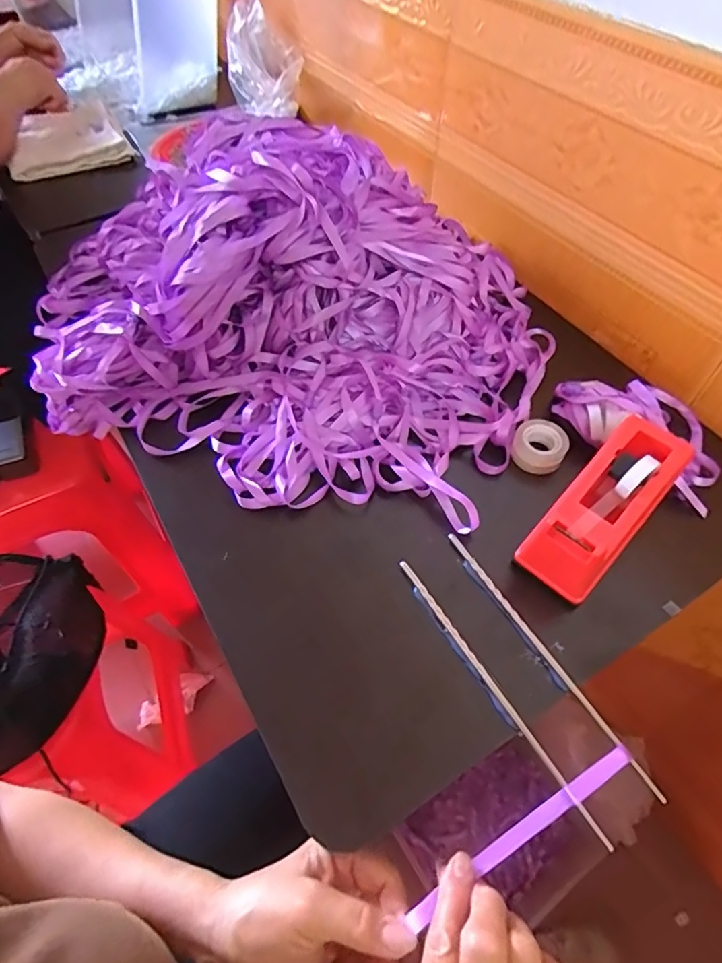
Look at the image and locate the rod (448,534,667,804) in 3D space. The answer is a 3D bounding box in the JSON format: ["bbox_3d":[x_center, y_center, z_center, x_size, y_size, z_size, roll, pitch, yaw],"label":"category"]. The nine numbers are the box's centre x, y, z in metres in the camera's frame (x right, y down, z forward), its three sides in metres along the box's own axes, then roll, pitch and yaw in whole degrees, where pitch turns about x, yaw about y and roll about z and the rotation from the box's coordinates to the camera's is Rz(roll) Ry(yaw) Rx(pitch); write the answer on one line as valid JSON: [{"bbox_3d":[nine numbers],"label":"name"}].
[{"bbox_3d":[0.133,0.124,0.394,0.007,0.008,0.221,-26,58,-18],"label":"rod"}]

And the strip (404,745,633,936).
[{"bbox_3d":[0.102,0.216,0.333,0.167,0.010,0.011,-27,61,-15],"label":"strip"}]

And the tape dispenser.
[{"bbox_3d":[0.193,0.021,0.429,0.061,0.070,0.159,38,62,25],"label":"tape dispenser"}]

